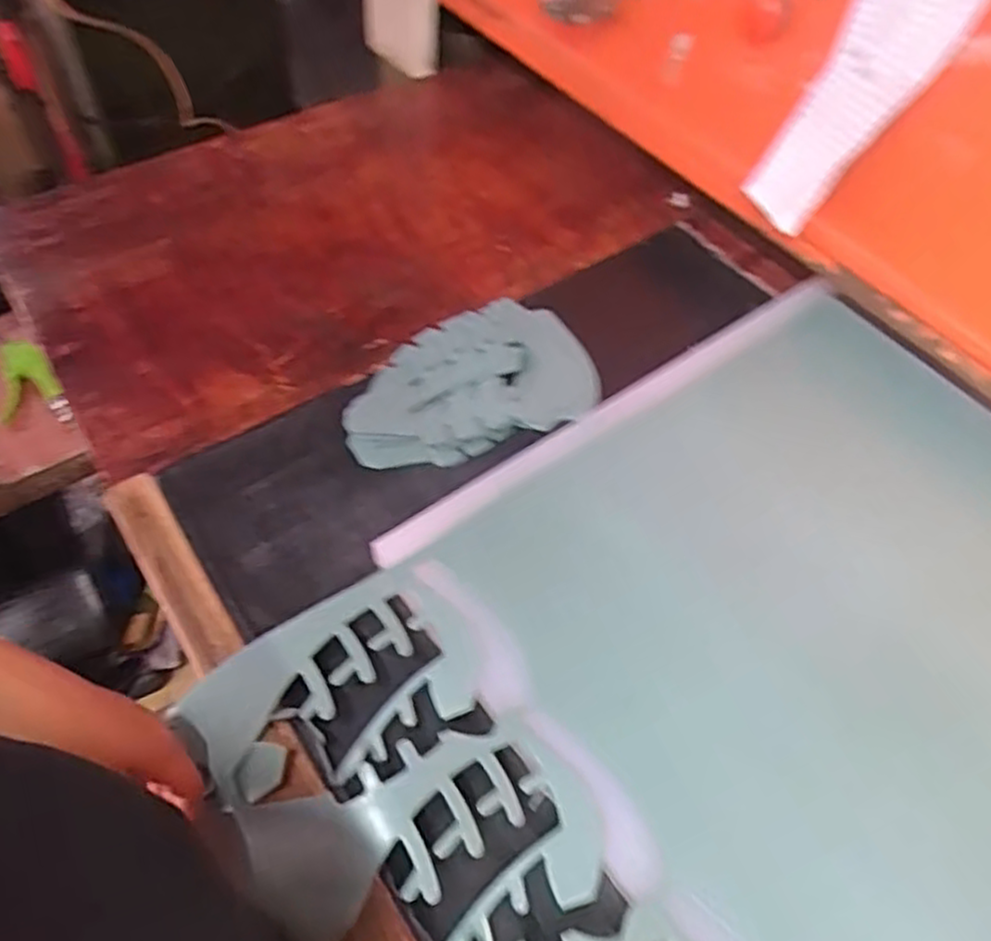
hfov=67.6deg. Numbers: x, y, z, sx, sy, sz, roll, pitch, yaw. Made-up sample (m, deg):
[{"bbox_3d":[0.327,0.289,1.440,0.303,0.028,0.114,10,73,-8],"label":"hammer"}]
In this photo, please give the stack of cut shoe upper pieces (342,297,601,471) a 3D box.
[{"bbox_3d":[-0.026,-0.082,0.646,0.212,0.031,0.142,-12,56,-12],"label":"stack of cut shoe upper pieces"}]

